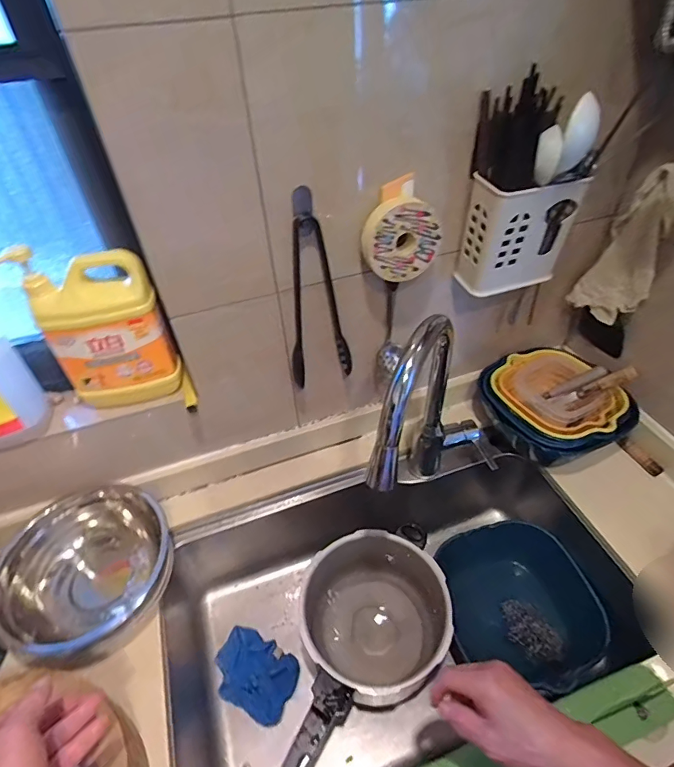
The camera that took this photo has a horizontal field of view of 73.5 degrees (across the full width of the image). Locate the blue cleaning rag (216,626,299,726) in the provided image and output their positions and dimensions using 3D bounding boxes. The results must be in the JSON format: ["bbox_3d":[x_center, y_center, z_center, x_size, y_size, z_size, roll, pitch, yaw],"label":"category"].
[{"bbox_3d":[-0.137,0.483,0.755,0.138,0.014,0.102,20,48,22],"label":"blue cleaning rag"}]

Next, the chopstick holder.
[{"bbox_3d":[0.256,-0.211,0.633,0.140,0.157,0.087,-22,47,-19],"label":"chopstick holder"}]

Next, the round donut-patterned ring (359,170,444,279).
[{"bbox_3d":[0.085,-0.200,0.595,0.101,0.120,0.037,-14,45,-11],"label":"round donut-patterned ring"}]

